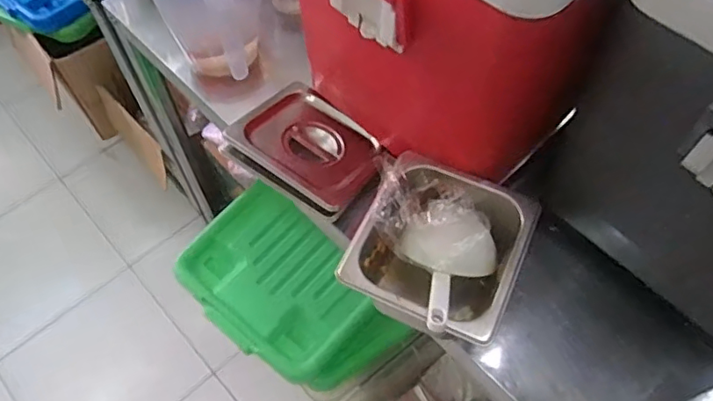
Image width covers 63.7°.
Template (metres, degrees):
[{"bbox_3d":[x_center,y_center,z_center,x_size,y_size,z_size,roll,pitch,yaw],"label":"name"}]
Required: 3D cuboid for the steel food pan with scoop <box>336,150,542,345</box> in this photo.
[{"bbox_3d":[0.080,0.059,0.607,0.167,0.134,0.180,23,63,13],"label":"steel food pan with scoop"}]

